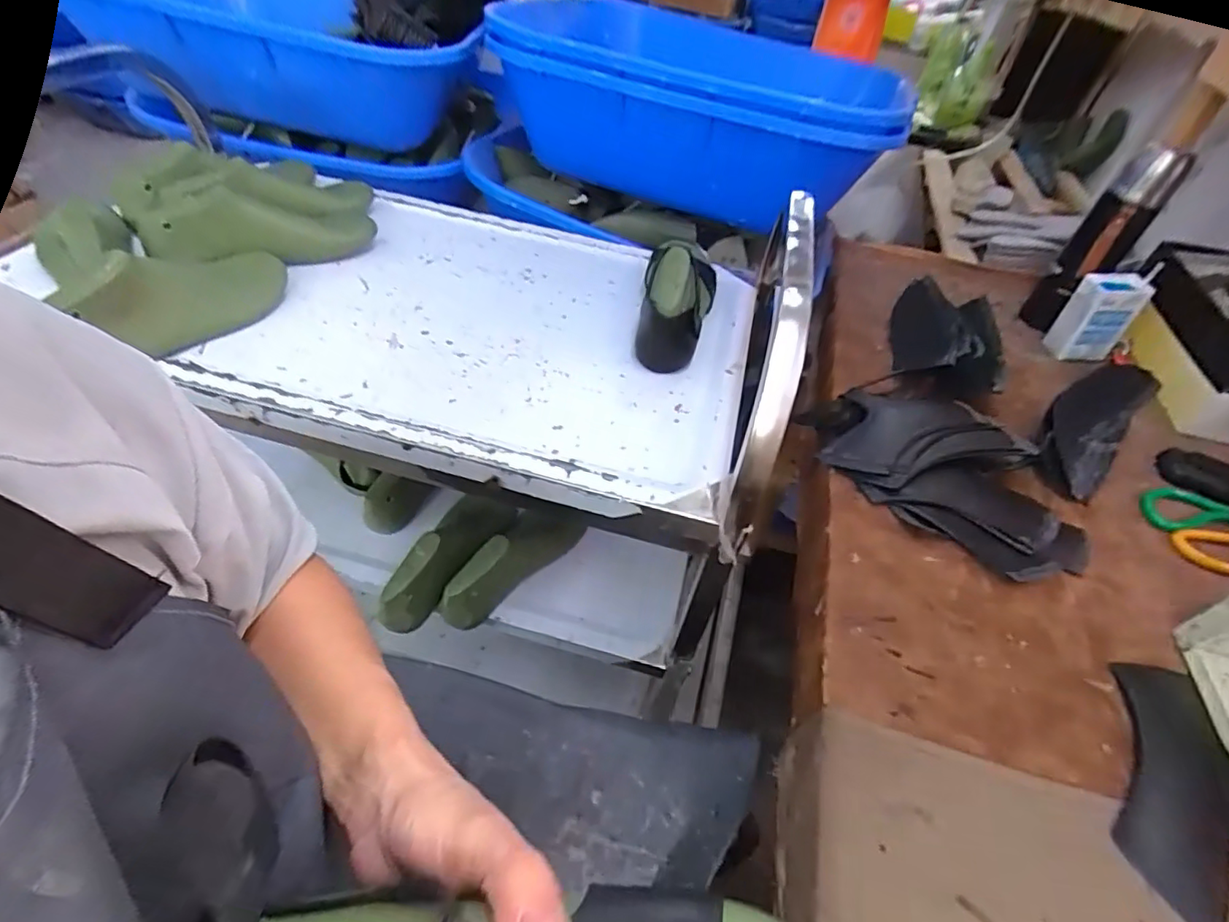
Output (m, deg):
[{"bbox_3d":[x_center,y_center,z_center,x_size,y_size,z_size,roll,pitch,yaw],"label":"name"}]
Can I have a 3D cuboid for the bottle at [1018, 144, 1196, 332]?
[{"bbox_3d":[0.615,-0.268,0.734,0.065,0.225,0.064,32,51,21],"label":"bottle"}]

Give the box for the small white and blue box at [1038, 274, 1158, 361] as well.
[{"bbox_3d":[0.639,-0.191,0.761,0.076,0.113,0.046,3,47,-5],"label":"small white and blue box"}]

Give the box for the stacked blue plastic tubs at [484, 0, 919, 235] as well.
[{"bbox_3d":[0.112,-0.516,0.883,0.574,0.224,0.411,26,48,15],"label":"stacked blue plastic tubs"}]

